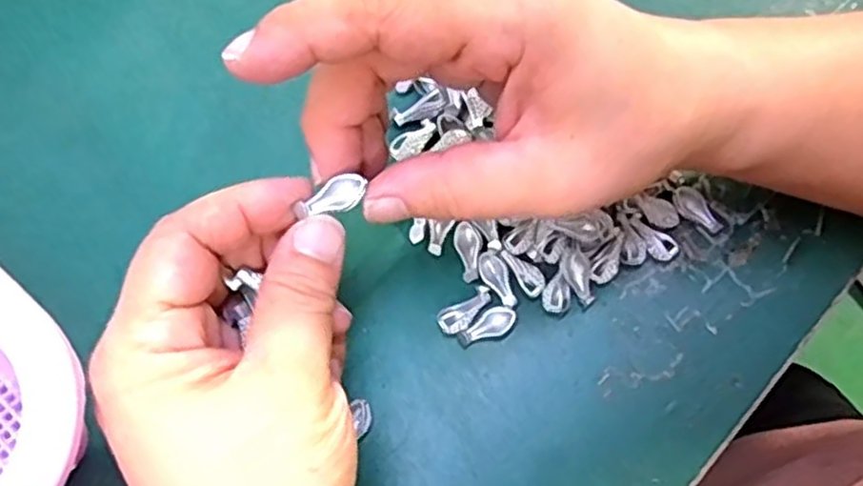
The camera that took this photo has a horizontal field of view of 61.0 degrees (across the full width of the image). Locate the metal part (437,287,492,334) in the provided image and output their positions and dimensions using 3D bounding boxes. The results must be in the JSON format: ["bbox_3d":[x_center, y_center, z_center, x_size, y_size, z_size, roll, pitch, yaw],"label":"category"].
[{"bbox_3d":[0.013,0.025,0.265,0.021,0.005,0.009,-34,74,-8],"label":"metal part"}]

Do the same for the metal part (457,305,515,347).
[{"bbox_3d":[0.020,0.031,0.263,0.021,0.006,0.010,-34,74,-8],"label":"metal part"}]

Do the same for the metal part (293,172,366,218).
[{"bbox_3d":[-0.029,-0.013,0.212,0.019,0.004,0.009,-23,72,-4],"label":"metal part"}]

